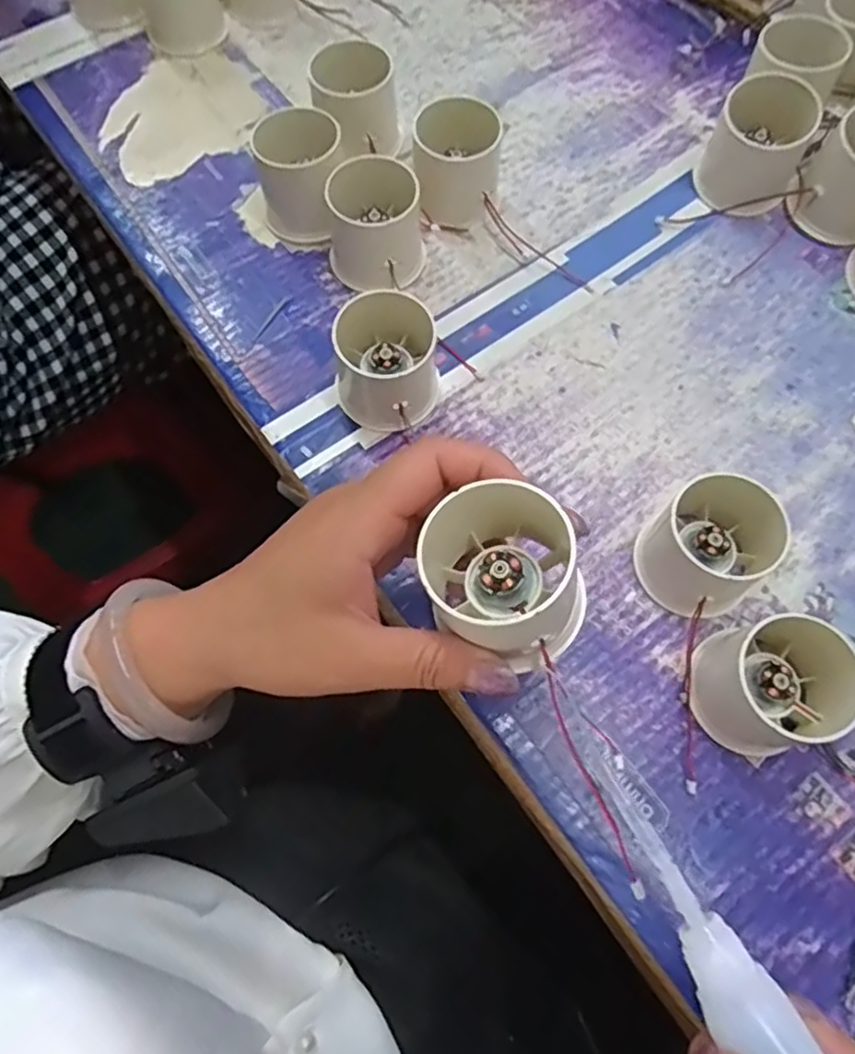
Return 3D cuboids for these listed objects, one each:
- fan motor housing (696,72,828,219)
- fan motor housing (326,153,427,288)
[{"bbox_3d":[0.188,-0.218,0.386,0.052,0.053,0.050,25,72,10],"label":"fan motor housing"},{"bbox_3d":[-0.030,-0.171,0.384,0.054,0.047,0.060,-8,69,-2],"label":"fan motor housing"}]

